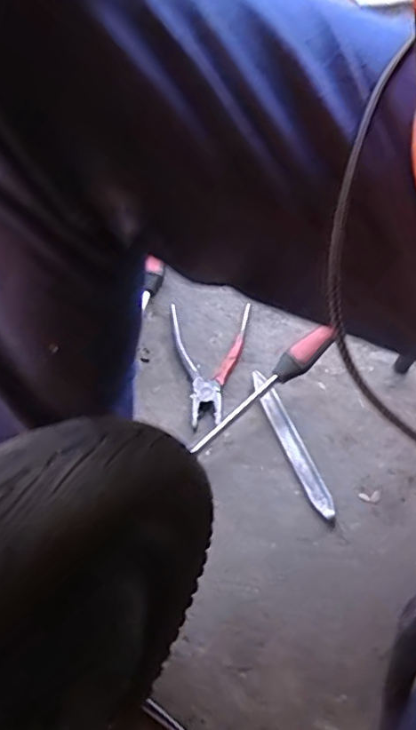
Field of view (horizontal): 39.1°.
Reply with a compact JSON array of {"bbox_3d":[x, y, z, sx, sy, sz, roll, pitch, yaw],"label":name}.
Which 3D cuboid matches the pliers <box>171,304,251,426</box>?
[{"bbox_3d":[0.003,-0.005,0.693,0.094,0.013,0.164,0,54,1],"label":"pliers"}]

